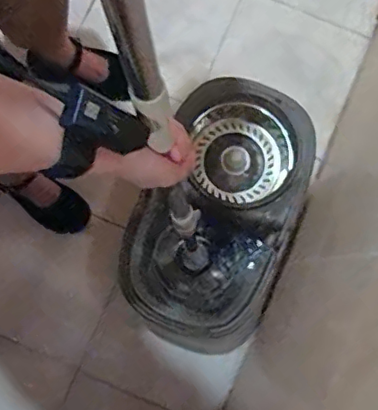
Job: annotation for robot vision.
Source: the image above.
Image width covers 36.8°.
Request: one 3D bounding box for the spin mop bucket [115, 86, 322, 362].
[{"bbox_3d":[0.054,0.035,1.092,0.288,0.231,0.492,21,82,3],"label":"spin mop bucket"}]

